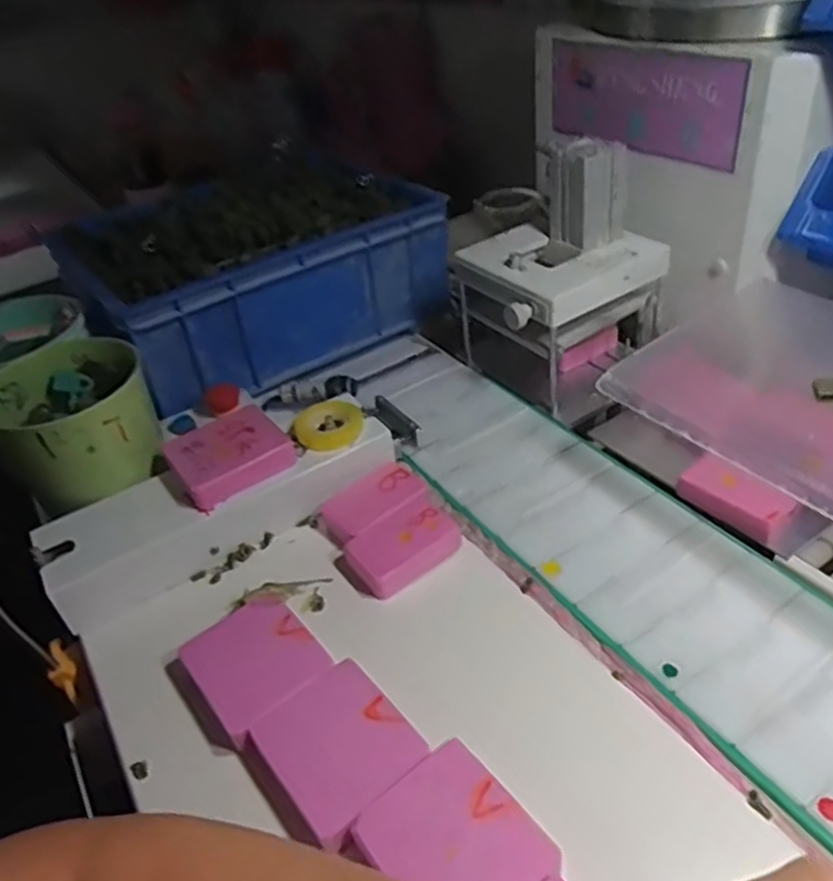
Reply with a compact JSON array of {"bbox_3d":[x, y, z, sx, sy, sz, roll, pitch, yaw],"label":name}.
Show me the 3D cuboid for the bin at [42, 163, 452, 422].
[{"bbox_3d":[-0.181,-0.183,0.744,0.332,0.133,0.285,-29,43,-25],"label":"bin"}]

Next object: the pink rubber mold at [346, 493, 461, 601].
[{"bbox_3d":[-0.008,0.070,0.491,0.079,0.023,0.048,-34,45,-29],"label":"pink rubber mold"}]

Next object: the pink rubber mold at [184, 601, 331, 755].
[{"bbox_3d":[-0.097,0.133,0.431,0.067,0.019,0.081,-31,43,-26],"label":"pink rubber mold"}]

